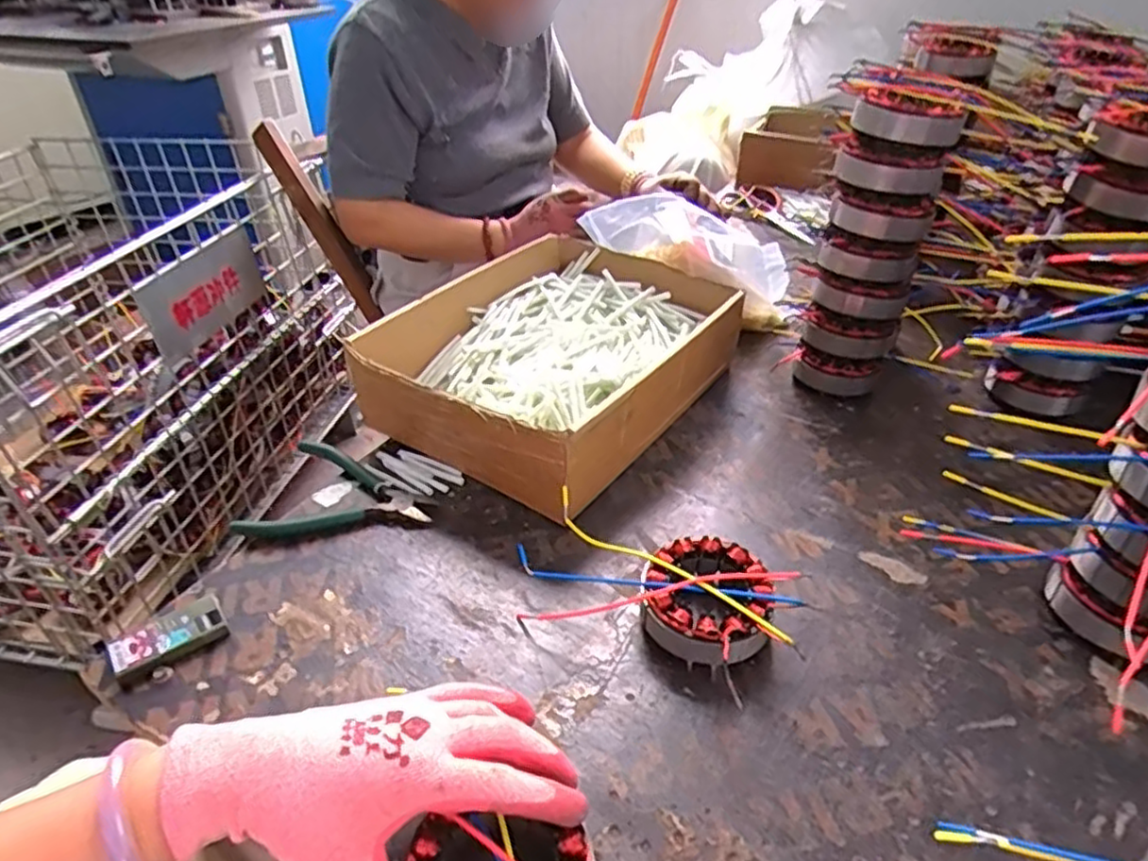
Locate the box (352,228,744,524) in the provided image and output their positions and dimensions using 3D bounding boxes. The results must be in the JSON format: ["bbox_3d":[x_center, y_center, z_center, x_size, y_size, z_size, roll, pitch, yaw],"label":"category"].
[{"bbox_3d":[-0.015,-0.070,0.679,0.241,0.095,0.320,23,42,28],"label":"box"}]

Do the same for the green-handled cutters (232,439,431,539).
[{"bbox_3d":[-0.196,0.045,0.571,0.145,0.028,0.083,-6,37,-7],"label":"green-handled cutters"}]

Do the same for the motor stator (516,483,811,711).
[{"bbox_3d":[0.053,0.107,0.478,0.185,0.039,0.095,15,39,20],"label":"motor stator"}]

